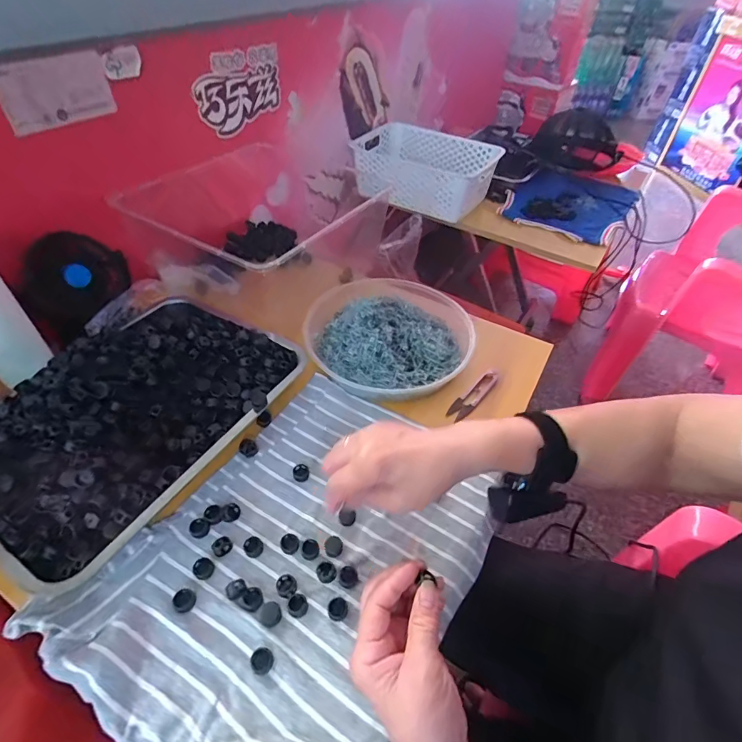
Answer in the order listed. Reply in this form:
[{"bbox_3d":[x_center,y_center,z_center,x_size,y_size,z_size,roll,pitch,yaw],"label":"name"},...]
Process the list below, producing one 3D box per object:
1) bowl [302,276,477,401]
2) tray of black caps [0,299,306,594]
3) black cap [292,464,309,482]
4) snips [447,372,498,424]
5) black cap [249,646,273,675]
[{"bbox_3d":[0.023,-0.058,0.577,0.224,0.069,0.225,6,46,2],"label":"bowl"},{"bbox_3d":[-0.264,0.029,0.466,0.239,0.084,0.332,26,50,20],"label":"tray of black caps"},{"bbox_3d":[-0.075,0.108,0.456,0.017,0.010,0.019,6,46,2],"label":"black cap"},{"bbox_3d":[0.131,0.031,0.545,0.022,0.018,0.094,35,53,26],"label":"snips"},{"bbox_3d":[-0.086,0.229,0.337,0.017,0.004,0.018,2,46,-2],"label":"black cap"}]

